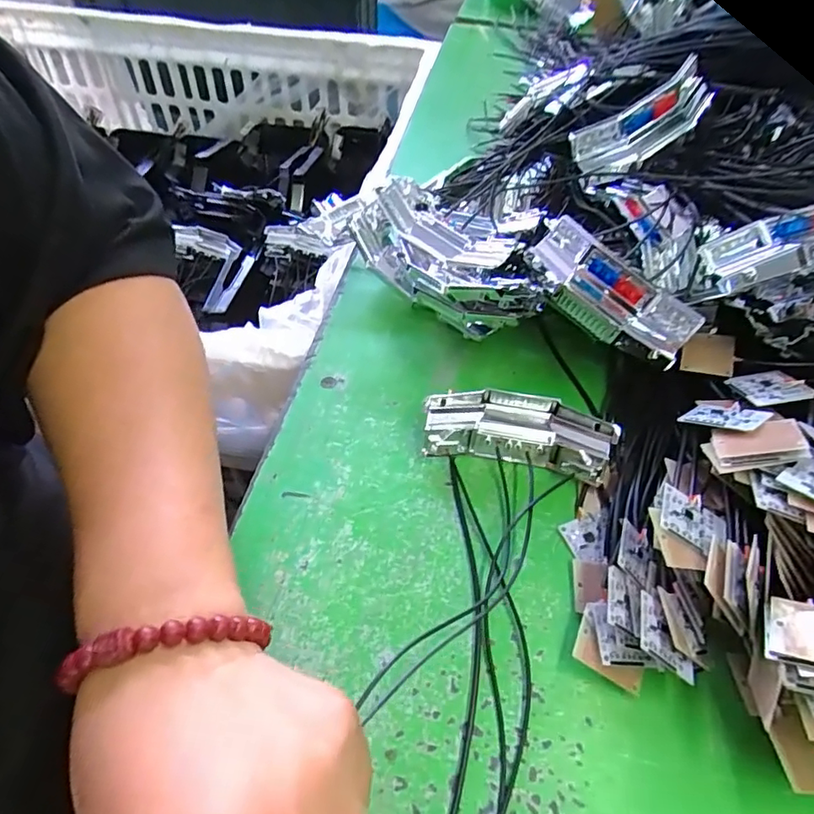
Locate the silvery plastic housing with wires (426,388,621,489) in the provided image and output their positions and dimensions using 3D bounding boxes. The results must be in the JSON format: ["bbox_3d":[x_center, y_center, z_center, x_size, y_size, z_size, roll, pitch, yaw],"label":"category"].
[{"bbox_3d":[0.059,0.015,0.301,0.096,0.029,0.033,10,50,7],"label":"silvery plastic housing with wires"}]

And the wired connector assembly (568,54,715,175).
[{"bbox_3d":[0.142,-0.168,0.329,0.085,0.028,0.026,-29,53,6],"label":"wired connector assembly"}]

